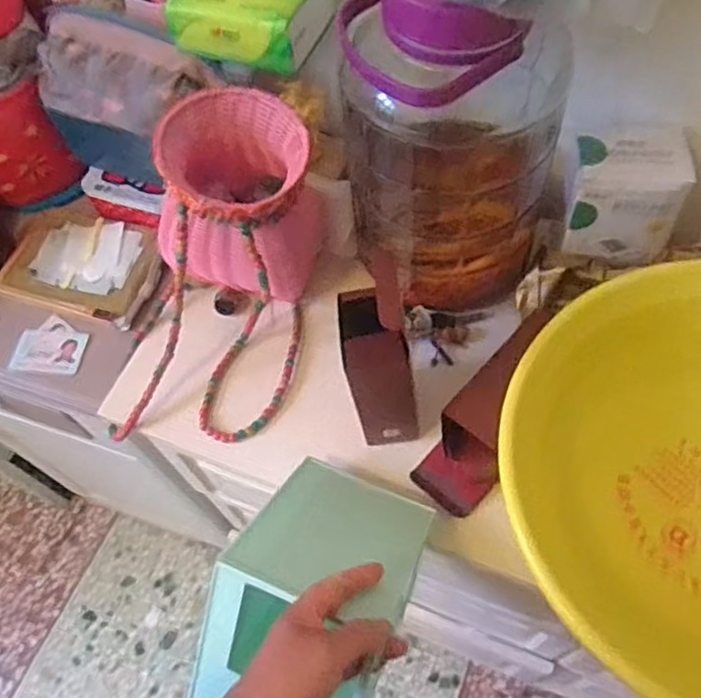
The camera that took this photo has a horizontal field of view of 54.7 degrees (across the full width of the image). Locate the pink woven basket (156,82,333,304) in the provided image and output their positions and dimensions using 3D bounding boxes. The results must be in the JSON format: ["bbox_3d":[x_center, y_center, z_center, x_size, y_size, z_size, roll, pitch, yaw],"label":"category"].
[{"bbox_3d":[-0.107,-0.143,0.669,0.138,0.177,0.132,14,60,16],"label":"pink woven basket"}]

